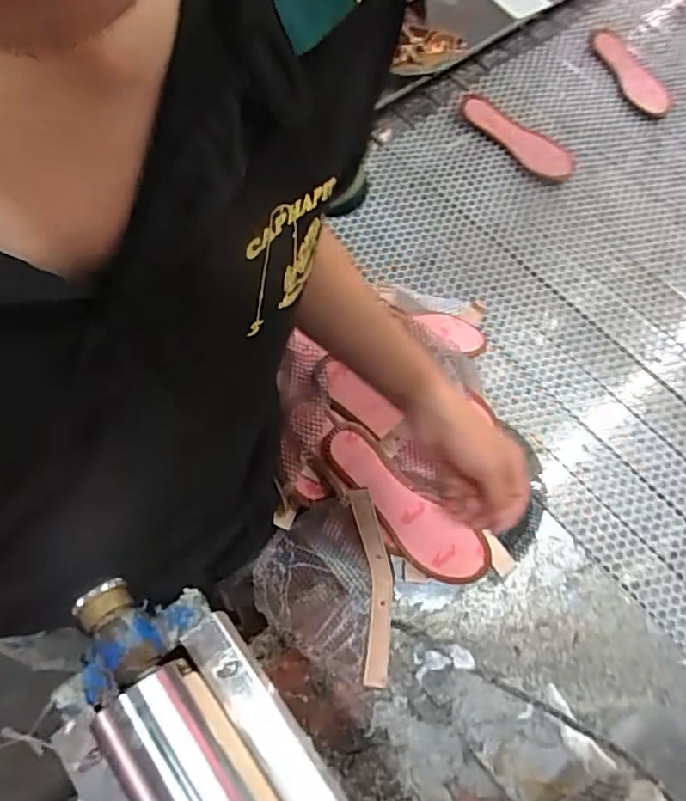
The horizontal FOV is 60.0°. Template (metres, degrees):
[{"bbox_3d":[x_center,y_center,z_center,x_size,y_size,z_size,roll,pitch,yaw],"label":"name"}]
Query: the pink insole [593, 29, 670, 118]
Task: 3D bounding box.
[{"bbox_3d":[0.521,-0.593,1.075,0.076,0.008,0.224,-10,65,-5],"label":"pink insole"}]

